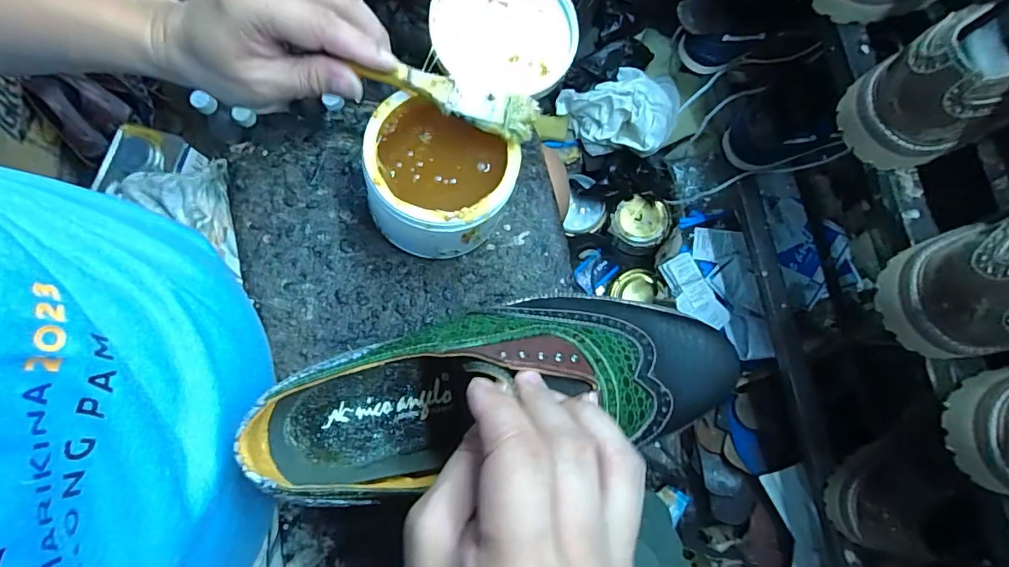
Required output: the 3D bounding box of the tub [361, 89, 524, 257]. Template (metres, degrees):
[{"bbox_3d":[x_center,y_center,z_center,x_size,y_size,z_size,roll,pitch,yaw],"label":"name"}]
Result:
[{"bbox_3d":[-0.048,-0.072,0.357,0.103,0.069,0.094,0,78,1],"label":"tub"}]

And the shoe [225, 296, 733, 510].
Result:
[{"bbox_3d":[0.001,0.053,0.270,0.264,0.073,0.092,-10,78,-6],"label":"shoe"}]

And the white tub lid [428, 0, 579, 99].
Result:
[{"bbox_3d":[0.000,-0.192,0.368,0.106,0.013,0.096,14,91,-2],"label":"white tub lid"}]

